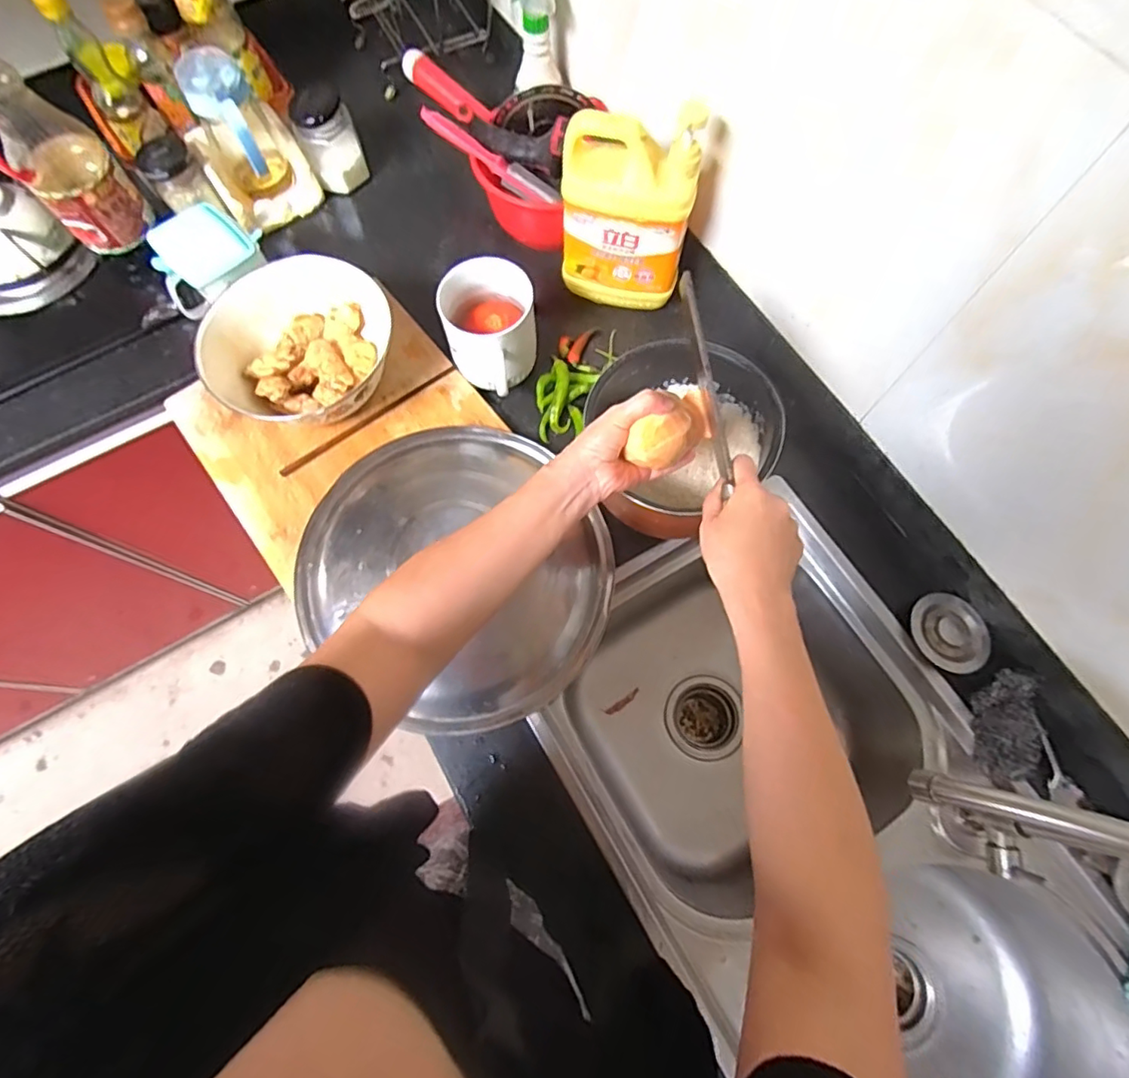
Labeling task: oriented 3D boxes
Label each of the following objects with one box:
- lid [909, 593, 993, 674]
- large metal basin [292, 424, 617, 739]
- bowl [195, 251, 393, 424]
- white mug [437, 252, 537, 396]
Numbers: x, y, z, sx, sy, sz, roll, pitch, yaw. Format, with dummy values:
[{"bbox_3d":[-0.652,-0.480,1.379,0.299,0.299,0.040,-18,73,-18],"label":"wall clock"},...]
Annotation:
[{"bbox_3d":[0.418,0.100,0.617,0.080,0.008,0.083,0,71,1],"label":"lid"},{"bbox_3d":[-0.121,0.037,0.650,0.326,0.085,0.348,0,71,1],"label":"large metal basin"},{"bbox_3d":[-0.310,-0.228,0.692,0.208,0.081,0.208,-5,71,-1],"label":"bowl"},{"bbox_3d":[-0.084,-0.237,0.680,0.108,0.107,0.137,-10,71,-2],"label":"white mug"}]

